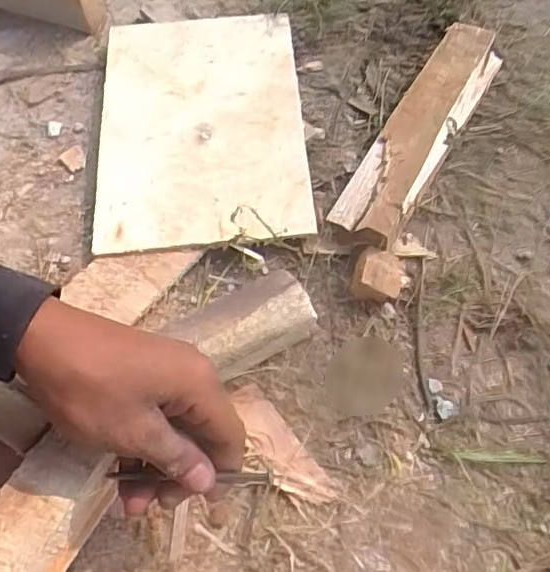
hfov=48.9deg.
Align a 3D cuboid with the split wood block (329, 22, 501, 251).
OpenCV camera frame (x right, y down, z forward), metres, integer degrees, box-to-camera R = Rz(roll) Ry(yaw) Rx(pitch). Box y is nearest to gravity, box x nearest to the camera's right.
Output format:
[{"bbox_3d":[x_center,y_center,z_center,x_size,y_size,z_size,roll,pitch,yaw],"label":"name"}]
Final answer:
[{"bbox_3d":[0.128,-0.136,0.529,0.057,0.044,0.249,28,64,12],"label":"split wood block"}]

